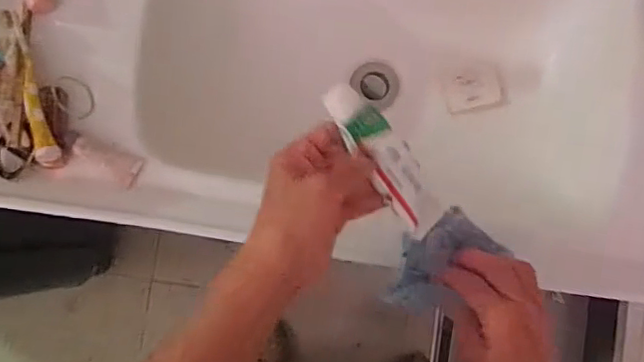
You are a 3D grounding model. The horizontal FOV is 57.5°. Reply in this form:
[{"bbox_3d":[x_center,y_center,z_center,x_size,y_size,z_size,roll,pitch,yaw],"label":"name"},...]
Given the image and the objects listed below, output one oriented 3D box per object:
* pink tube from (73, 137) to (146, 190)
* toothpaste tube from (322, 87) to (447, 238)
[{"bbox_3d":[-0.201,-0.020,0.548,0.064,0.013,0.029,27,85,-9],"label":"pink tube"},{"bbox_3d":[0.047,-0.019,0.438,0.036,0.017,0.124,-37,99,-3],"label":"toothpaste tube"}]

